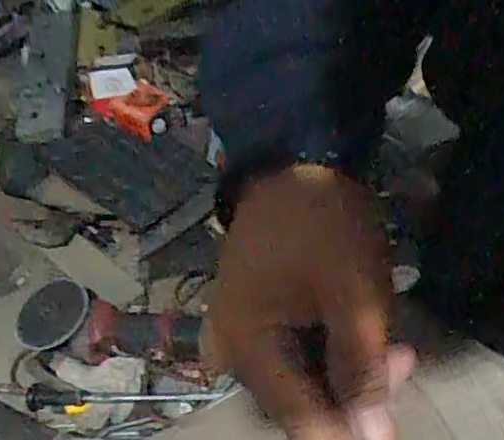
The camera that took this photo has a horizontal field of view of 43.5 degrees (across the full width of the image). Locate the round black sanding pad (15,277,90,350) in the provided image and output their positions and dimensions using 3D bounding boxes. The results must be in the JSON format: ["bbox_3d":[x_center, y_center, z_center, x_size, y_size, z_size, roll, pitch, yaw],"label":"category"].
[{"bbox_3d":[-0.250,0.117,0.789,0.097,0.012,0.068,-36,73,-17],"label":"round black sanding pad"}]

